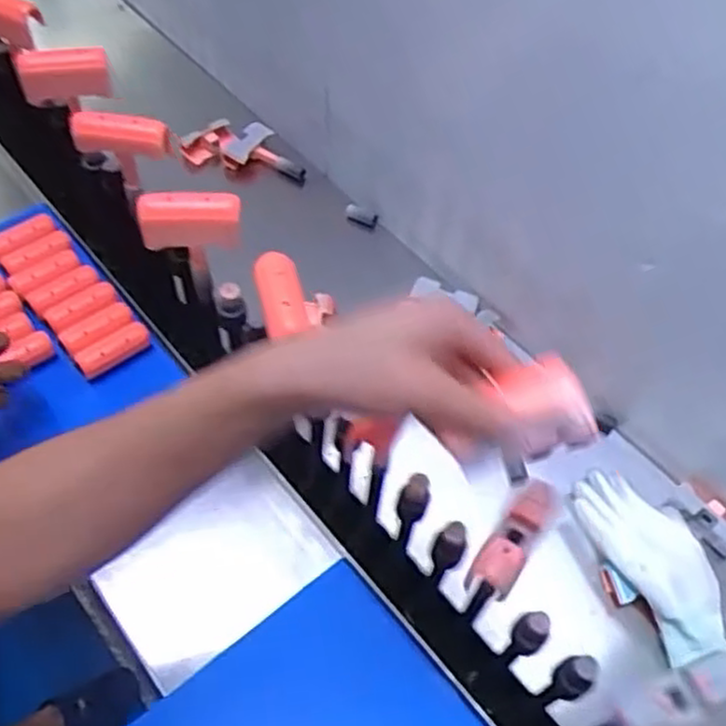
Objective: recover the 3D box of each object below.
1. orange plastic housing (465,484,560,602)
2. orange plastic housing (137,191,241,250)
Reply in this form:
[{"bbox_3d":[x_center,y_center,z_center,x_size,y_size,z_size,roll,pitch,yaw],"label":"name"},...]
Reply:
[{"bbox_3d":[0.089,0.105,0.440,0.024,0.019,0.075,32,60,18],"label":"orange plastic housing"},{"bbox_3d":[-0.132,-0.109,0.572,0.075,0.040,0.022,-3,56,-6],"label":"orange plastic housing"}]

